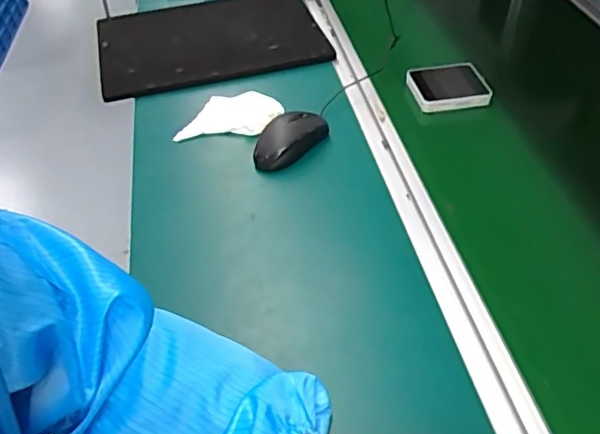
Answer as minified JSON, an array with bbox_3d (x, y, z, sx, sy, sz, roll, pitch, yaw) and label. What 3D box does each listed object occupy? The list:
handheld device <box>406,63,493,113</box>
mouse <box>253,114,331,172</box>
[{"bbox_3d":[0.202,-0.182,0.788,0.095,0.024,0.086,-7,46,-8],"label":"handheld device"},{"bbox_3d":[-0.017,-0.098,0.701,0.058,0.032,0.102,33,54,28],"label":"mouse"}]

